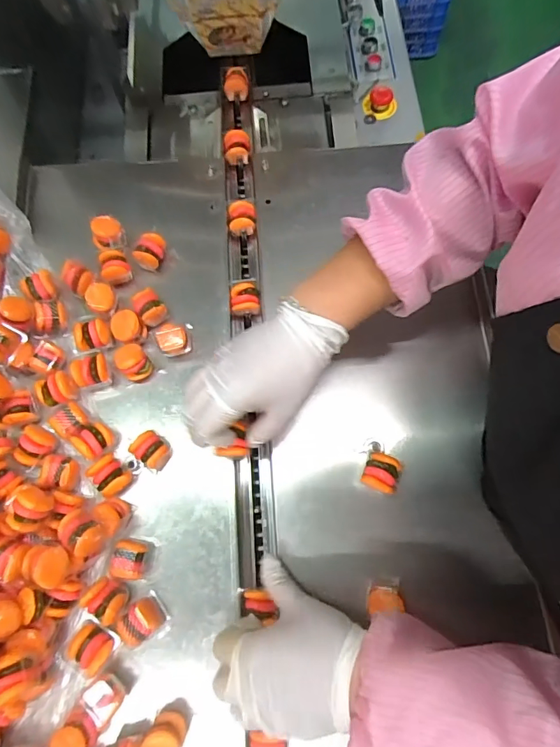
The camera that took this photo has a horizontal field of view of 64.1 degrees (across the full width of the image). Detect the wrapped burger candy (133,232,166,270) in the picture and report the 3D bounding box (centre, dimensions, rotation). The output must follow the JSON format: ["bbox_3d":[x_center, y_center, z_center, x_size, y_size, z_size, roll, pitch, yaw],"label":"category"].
[{"bbox_3d":[-0.138,-0.129,0.486,0.025,0.038,0.032,21,75,8],"label":"wrapped burger candy"}]

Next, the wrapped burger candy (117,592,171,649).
[{"bbox_3d":[-0.115,0.209,0.378,0.036,0.026,0.034,-36,75,-8],"label":"wrapped burger candy"}]

